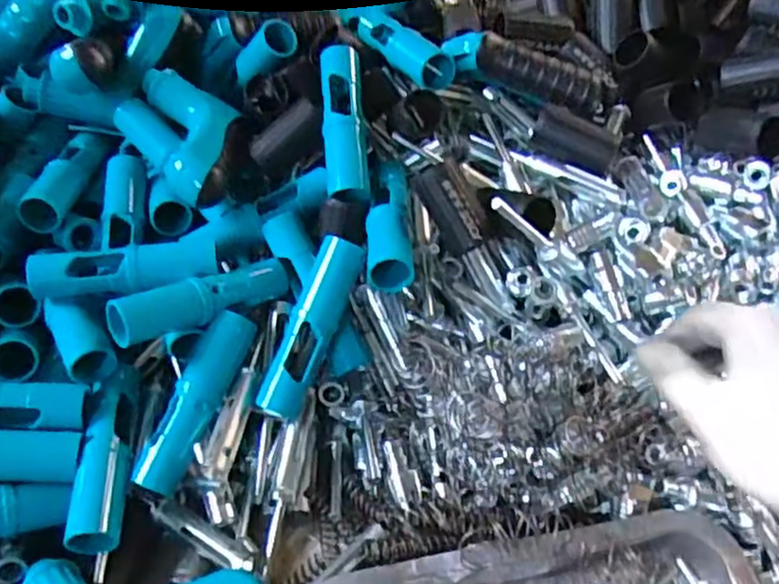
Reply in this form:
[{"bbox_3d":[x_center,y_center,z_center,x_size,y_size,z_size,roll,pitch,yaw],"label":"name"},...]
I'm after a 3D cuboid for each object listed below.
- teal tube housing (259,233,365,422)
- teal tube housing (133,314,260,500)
[{"bbox_3d":[-0.052,0.023,0.457,0.026,0.022,0.121,19,83,27],"label":"teal tube housing"},{"bbox_3d":[-0.126,0.069,0.449,0.026,0.021,0.120,17,72,25],"label":"teal tube housing"}]

